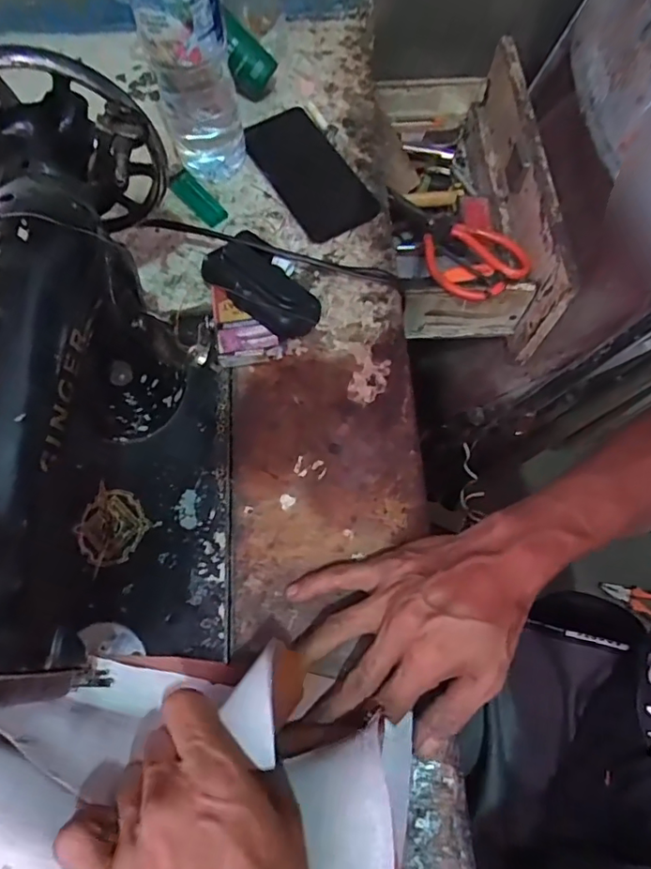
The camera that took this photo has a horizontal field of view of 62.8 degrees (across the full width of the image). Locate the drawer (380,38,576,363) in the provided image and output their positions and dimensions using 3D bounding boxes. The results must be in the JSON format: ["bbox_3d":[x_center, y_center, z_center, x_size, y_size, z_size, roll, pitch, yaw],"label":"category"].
[{"bbox_3d":[0.150,-0.276,0.620,0.172,0.117,0.357,-5,68,-3],"label":"drawer"}]

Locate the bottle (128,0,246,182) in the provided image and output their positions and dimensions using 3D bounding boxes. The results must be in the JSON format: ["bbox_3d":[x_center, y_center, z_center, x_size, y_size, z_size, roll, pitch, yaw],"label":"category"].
[{"bbox_3d":[-0.112,-0.311,0.431,0.067,0.235,0.054,-15,70,-6],"label":"bottle"}]

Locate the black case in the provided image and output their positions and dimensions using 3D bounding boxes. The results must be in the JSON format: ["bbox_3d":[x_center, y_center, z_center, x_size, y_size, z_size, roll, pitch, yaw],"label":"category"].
[{"bbox_3d":[-0.051,-0.130,0.461,0.111,0.036,0.063,40,74,13],"label":"black case"}]

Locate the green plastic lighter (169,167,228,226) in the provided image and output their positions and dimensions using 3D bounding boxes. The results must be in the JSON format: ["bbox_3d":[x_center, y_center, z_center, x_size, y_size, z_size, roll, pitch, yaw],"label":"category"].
[{"bbox_3d":[-0.124,-0.230,0.517,0.023,0.010,0.070,-39,74,-14],"label":"green plastic lighter"}]

